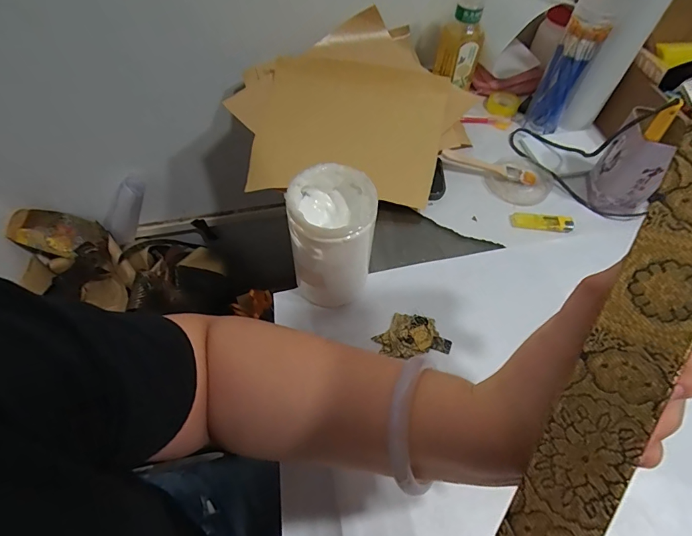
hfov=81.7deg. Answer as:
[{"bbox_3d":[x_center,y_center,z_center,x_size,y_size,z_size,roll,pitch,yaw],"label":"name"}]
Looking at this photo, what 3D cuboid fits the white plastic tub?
[{"bbox_3d":[-0.016,-0.024,0.421,0.077,0.147,0.079,1,57,-2],"label":"white plastic tub"}]

